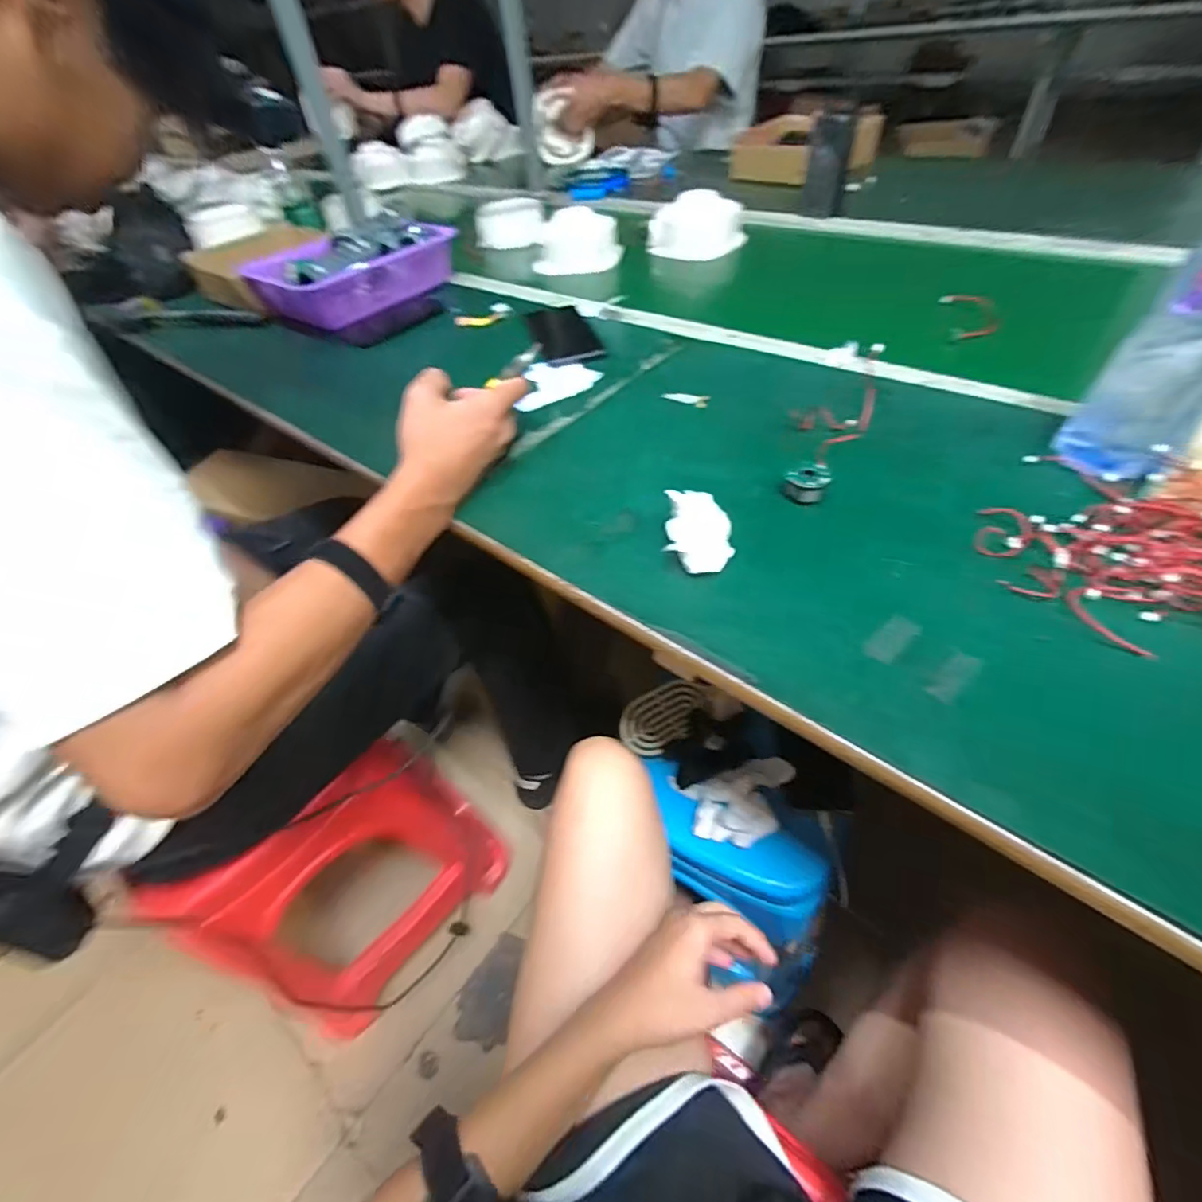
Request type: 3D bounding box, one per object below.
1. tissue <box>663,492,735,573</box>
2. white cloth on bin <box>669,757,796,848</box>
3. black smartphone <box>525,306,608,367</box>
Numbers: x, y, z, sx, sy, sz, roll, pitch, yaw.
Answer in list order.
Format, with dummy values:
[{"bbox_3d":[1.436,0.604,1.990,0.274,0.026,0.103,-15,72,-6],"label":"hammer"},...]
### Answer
[{"bbox_3d":[0.071,-0.049,0.386,0.049,0.041,0.048,4,50,10],"label":"tissue"},{"bbox_3d":[0.150,0.216,0.574,0.123,0.028,0.081,-10,49,-2],"label":"white cloth on bin"},{"bbox_3d":[-0.048,-0.341,0.689,0.070,0.009,0.172,-14,49,-6],"label":"black smartphone"}]

